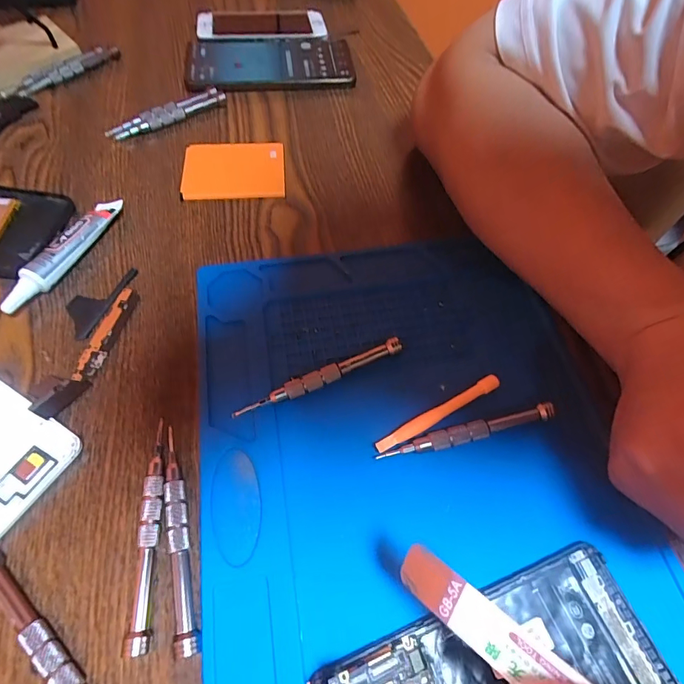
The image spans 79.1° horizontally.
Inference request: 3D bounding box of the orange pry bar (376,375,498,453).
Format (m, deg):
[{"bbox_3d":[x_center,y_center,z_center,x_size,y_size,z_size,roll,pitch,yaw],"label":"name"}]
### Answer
[{"bbox_3d":[0.056,0.040,0.236,0.083,0.005,0.009,-26,65,-16],"label":"orange pry bar"}]

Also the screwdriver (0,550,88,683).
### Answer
[{"bbox_3d":[-0.126,0.130,0.177,0.102,0.010,0.010,37,65,17],"label":"screwdriver"}]

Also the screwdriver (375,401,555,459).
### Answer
[{"bbox_3d":[0.070,0.049,0.229,0.101,0.007,0.011,-12,61,-9],"label":"screwdriver"}]

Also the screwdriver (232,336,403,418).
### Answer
[{"bbox_3d":[-0.012,0.021,0.243,0.104,0.010,0.010,-22,64,-15],"label":"screwdriver"}]

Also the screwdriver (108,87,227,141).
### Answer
[{"bbox_3d":[-0.154,-0.202,0.365,0.104,0.013,0.016,-33,67,-19],"label":"screwdriver"}]

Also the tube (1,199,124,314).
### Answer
[{"bbox_3d":[-0.185,-0.061,0.279,0.022,0.018,0.102,16,61,6],"label":"tube"}]

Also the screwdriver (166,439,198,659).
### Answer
[{"bbox_3d":[-0.079,0.092,0.200,0.011,0.011,0.099,-13,62,-10],"label":"screwdriver"}]

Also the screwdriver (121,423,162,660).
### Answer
[{"bbox_3d":[-0.092,0.088,0.201,0.009,0.012,0.101,-5,61,-6],"label":"screwdriver"}]

